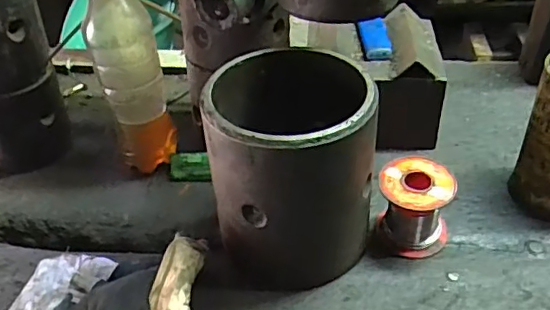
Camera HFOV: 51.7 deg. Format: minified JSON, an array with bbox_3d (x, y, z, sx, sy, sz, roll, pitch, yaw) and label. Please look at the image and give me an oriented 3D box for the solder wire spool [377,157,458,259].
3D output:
[{"bbox_3d":[0.101,0.039,0.412,0.050,0.057,0.045,5,37,11],"label":"solder wire spool"}]

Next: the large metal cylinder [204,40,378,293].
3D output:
[{"bbox_3d":[0.013,0.013,0.397,0.105,0.135,0.108,0,36,5],"label":"large metal cylinder"}]

